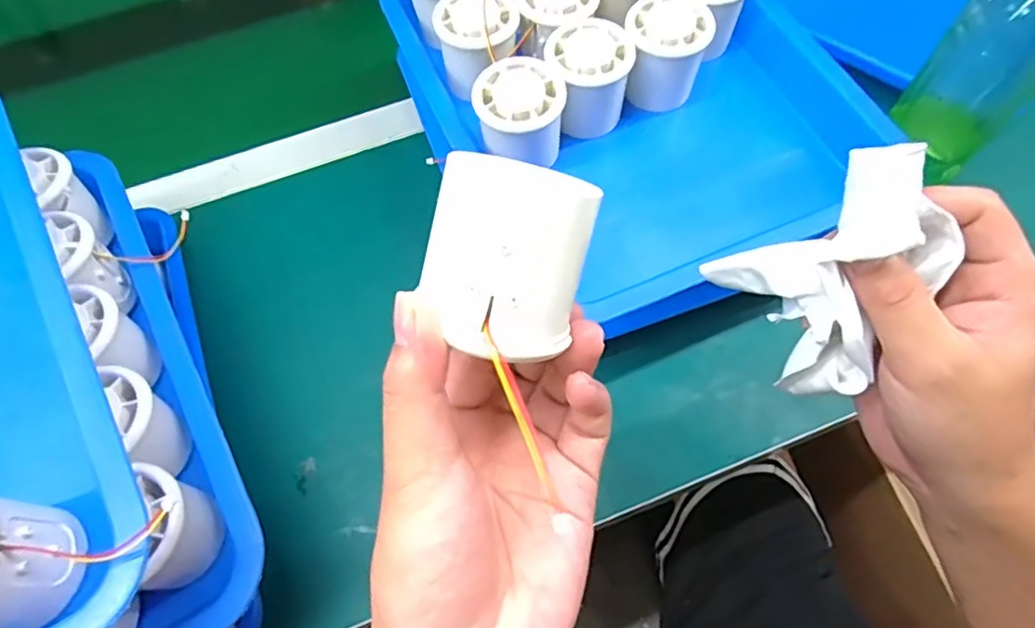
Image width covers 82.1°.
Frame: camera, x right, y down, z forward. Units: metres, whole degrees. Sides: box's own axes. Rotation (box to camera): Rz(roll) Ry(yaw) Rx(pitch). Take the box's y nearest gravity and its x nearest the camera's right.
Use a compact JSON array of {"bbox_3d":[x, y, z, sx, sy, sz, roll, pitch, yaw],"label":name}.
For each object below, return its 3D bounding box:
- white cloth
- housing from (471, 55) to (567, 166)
[{"bbox_3d":[0.136,-0.018,0.246,0.057,0.087,0.077,-23,65,-9],"label":"white cloth"},{"bbox_3d":[0.002,-0.125,0.385,0.054,0.047,0.059,-11,64,-2],"label":"housing"}]

